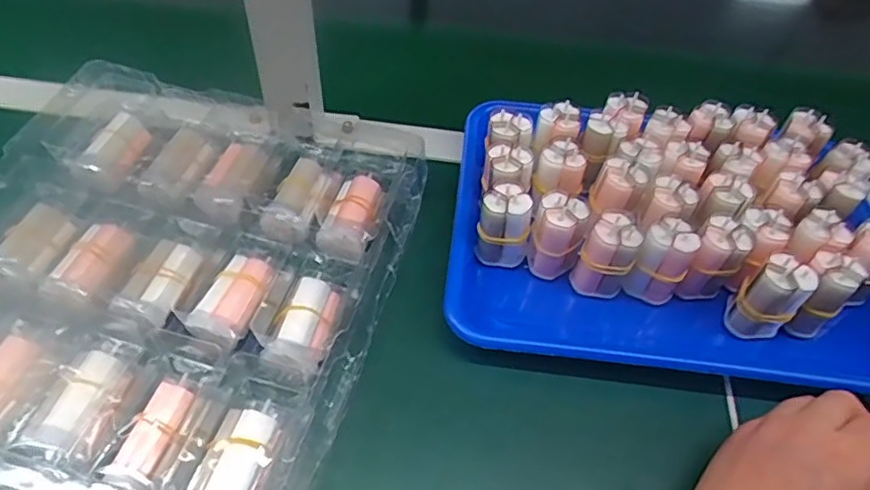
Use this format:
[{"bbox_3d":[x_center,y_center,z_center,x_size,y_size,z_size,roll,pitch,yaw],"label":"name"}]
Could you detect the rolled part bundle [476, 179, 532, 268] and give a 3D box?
[{"bbox_3d":[0.050,-0.015,0.448,0.036,0.062,0.031,10,49,4],"label":"rolled part bundle"}]

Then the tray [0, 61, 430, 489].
[{"bbox_3d":[-0.196,0.043,0.393,0.294,0.064,0.440,14,50,7],"label":"tray"}]

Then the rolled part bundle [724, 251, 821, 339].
[{"bbox_3d":[0.228,0.037,0.417,0.033,0.061,0.036,2,49,-3],"label":"rolled part bundle"}]

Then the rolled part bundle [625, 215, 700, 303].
[{"bbox_3d":[0.161,0.013,0.430,0.034,0.062,0.028,26,52,17],"label":"rolled part bundle"}]

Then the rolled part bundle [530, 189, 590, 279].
[{"bbox_3d":[0.087,-0.004,0.441,0.034,0.069,0.026,14,50,7],"label":"rolled part bundle"}]

